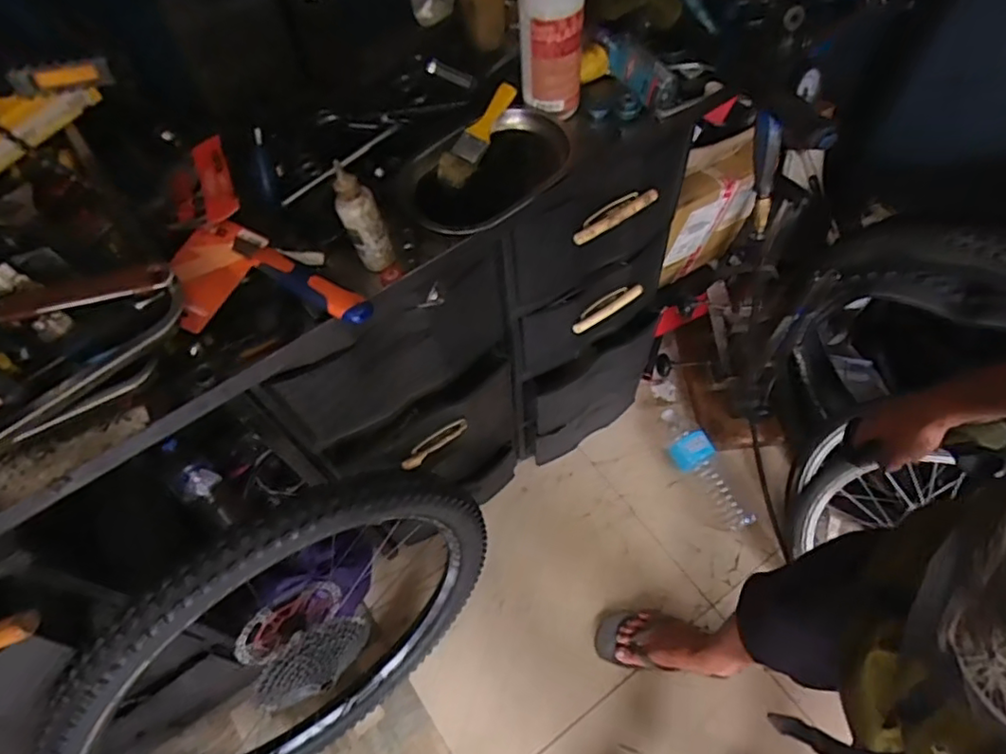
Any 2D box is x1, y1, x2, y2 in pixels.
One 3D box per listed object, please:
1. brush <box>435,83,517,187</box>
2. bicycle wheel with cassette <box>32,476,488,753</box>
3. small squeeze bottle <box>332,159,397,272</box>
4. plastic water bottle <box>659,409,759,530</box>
[{"bbox_3d":[-0.031,-0.296,0.744,0.041,0.016,0.147,27,79,17],"label":"brush"},{"bbox_3d":[-0.310,0.420,0.949,0.651,0.642,0.147,-39,66,-17],"label":"bicycle wheel with cassette"},{"bbox_3d":[-0.147,-0.165,0.637,0.041,0.116,0.035,-20,62,-8],"label":"small squeeze bottle"},{"bbox_3d":[0.461,0.203,1.394,0.089,0.098,0.313,-28,64,-12],"label":"plastic water bottle"}]

